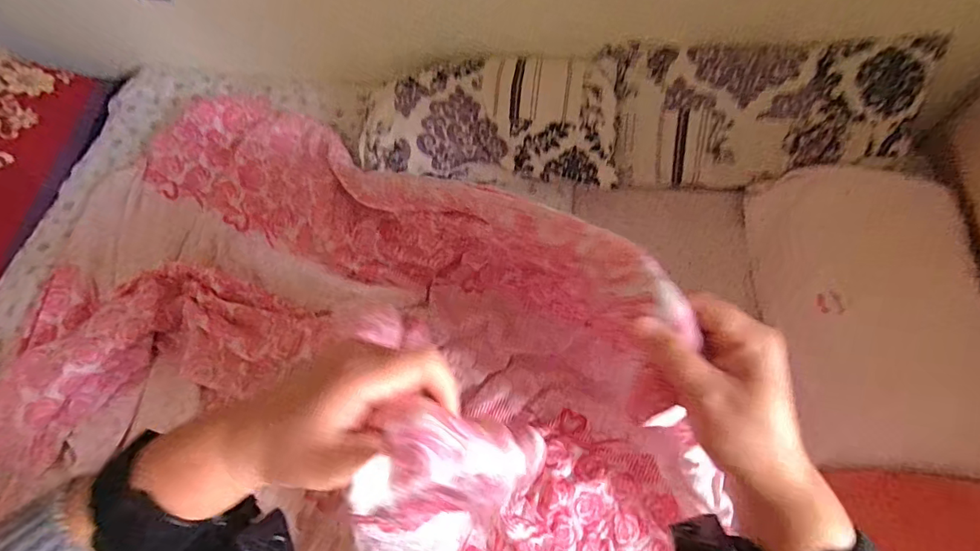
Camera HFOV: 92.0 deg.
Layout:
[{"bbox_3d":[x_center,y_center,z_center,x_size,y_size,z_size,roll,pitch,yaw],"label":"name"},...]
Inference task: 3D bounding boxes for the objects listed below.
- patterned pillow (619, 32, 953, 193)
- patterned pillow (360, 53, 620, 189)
[{"bbox_3d":[0.568,-0.337,1.012,0.630,0.301,0.075,5,16,10],"label":"patterned pillow"},{"bbox_3d":[-0.003,-0.342,1.068,0.572,0.157,0.255,4,61,5],"label":"patterned pillow"}]

